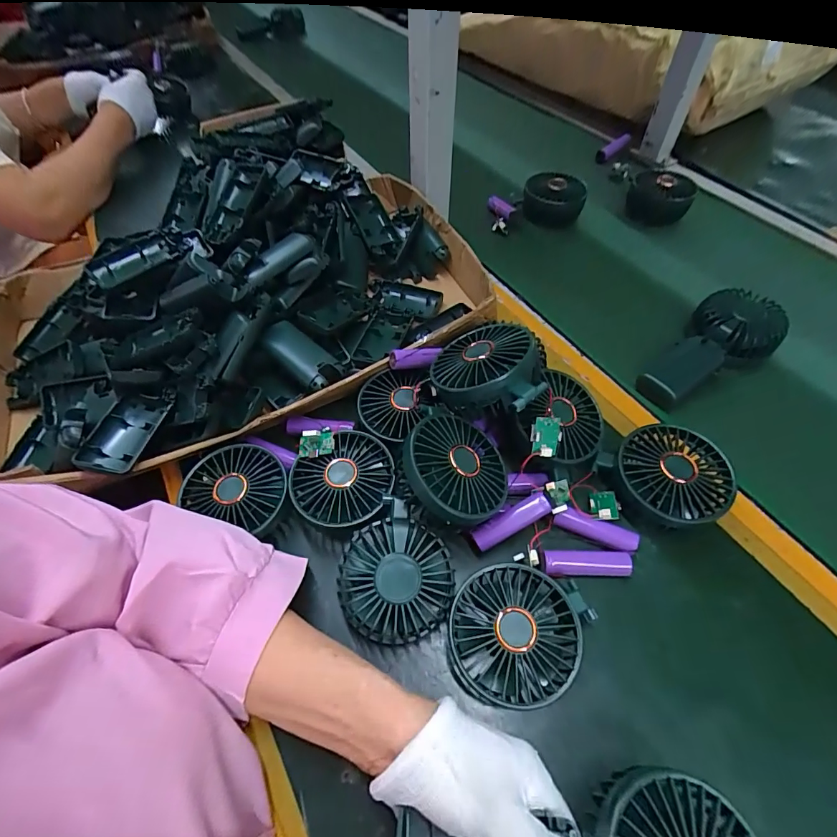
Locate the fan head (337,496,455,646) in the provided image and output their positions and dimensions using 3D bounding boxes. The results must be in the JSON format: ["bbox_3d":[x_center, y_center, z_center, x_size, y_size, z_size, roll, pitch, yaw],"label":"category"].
[{"bbox_3d":[-0.020,0.118,0.317,0.080,0.042,0.087,0,55,0],"label":"fan head"}]

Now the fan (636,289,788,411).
[{"bbox_3d":[0.310,-0.075,0.461,0.174,0.046,0.080,-37,61,-5],"label":"fan"}]

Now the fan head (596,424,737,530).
[{"bbox_3d":[0.206,0.050,0.355,0.079,0.044,0.084,0,55,0],"label":"fan head"}]

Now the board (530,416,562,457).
[{"bbox_3d":[0.100,0.014,0.335,0.022,0.007,0.031,8,92,1],"label":"board"}]

